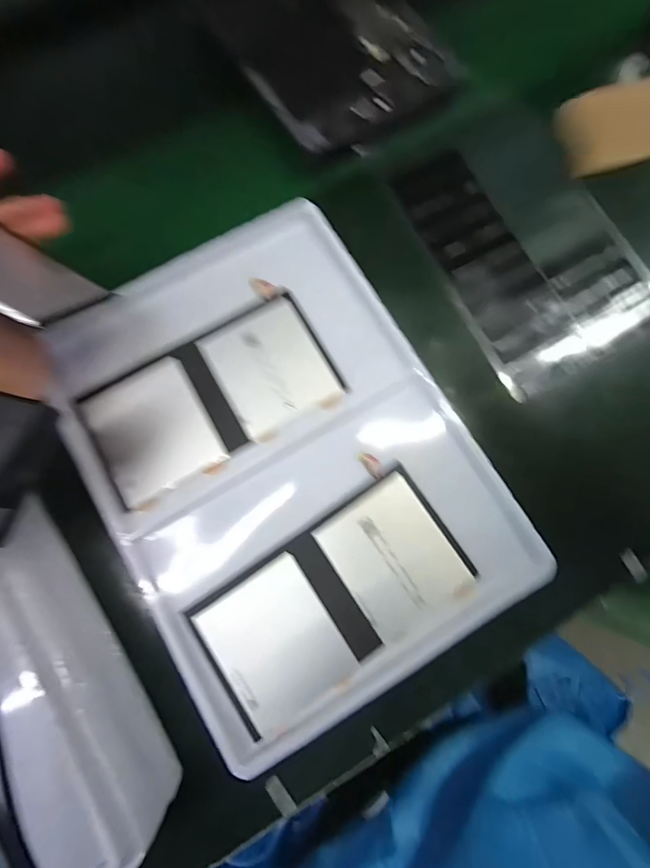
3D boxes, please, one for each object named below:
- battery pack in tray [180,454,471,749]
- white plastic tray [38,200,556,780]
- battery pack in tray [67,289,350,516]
[{"bbox_3d":[0.007,0.107,0.275,0.172,0.010,0.094,-34,80,-8],"label":"battery pack in tray"},{"bbox_3d":[-0.030,0.019,0.297,0.237,0.034,0.332,-30,79,-7],"label":"white plastic tray"},{"bbox_3d":[-0.081,-0.027,0.296,0.175,0.004,0.090,-29,79,-7],"label":"battery pack in tray"}]

